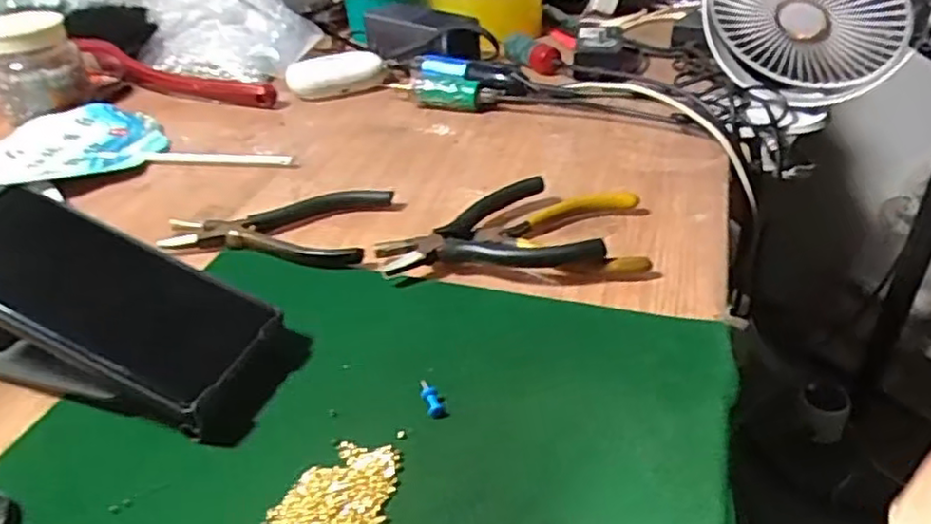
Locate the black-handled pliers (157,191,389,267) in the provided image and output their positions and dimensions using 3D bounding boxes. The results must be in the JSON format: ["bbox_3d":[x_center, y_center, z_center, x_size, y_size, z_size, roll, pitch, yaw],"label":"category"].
[{"bbox_3d":[-0.122,-0.025,0.438,0.132,0.016,0.074,3,36,8],"label":"black-handled pliers"}]

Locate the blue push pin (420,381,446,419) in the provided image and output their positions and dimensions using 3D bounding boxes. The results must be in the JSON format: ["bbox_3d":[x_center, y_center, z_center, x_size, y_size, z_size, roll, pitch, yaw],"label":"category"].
[{"bbox_3d":[-0.016,0.063,0.318,0.008,0.006,0.022,-13,36,-13],"label":"blue push pin"}]

